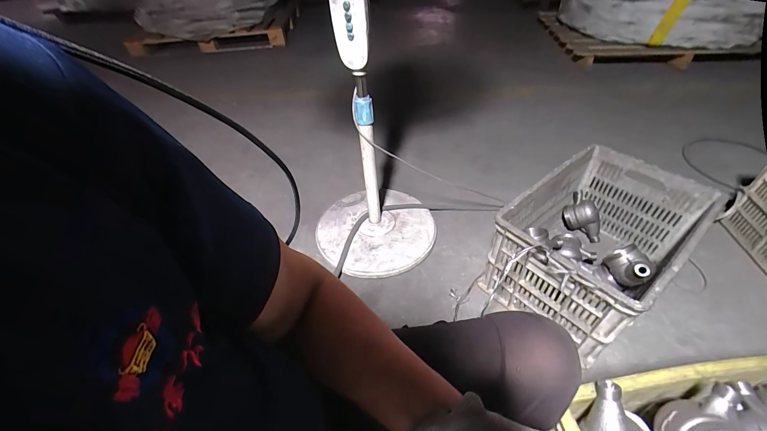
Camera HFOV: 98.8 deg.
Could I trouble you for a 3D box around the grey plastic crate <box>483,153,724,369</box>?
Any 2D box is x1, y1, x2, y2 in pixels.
[{"bbox_3d":[0.514,0.073,0.827,0.451,0.260,0.317,-34,53,-27],"label":"grey plastic crate"}]

